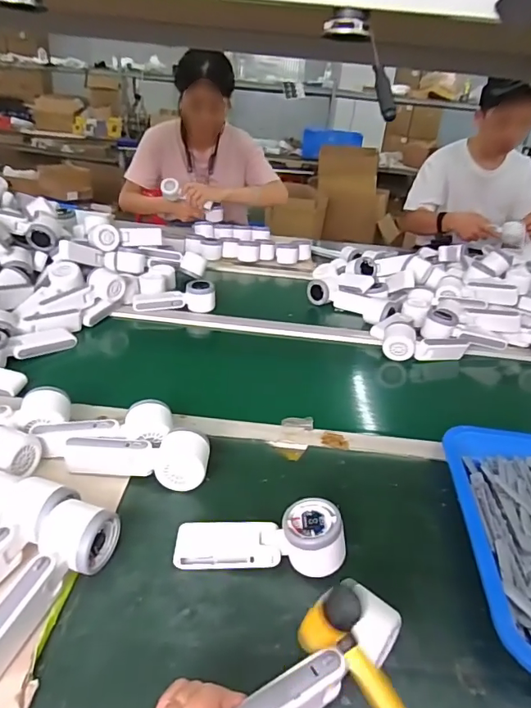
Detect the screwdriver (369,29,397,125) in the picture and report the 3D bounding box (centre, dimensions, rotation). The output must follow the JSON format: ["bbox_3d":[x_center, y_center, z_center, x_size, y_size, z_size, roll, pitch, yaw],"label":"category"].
[{"bbox_3d":[0.110,-0.267,0.455,0.014,0.095,0.011,-6,-9,-20],"label":"screwdriver"}]

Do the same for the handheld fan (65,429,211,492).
[{"bbox_3d":[-0.150,0.122,0.570,0.165,0.054,0.059,9,28,8],"label":"handheld fan"}]

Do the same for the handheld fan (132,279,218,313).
[{"bbox_3d":[-0.187,-0.119,0.980,0.165,0.049,0.056,-4,30,-17],"label":"handheld fan"}]

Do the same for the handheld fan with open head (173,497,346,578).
[{"bbox_3d":[-0.005,0.189,0.480,0.165,0.047,0.051,-6,28,4],"label":"handheld fan with open head"}]

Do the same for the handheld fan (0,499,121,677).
[{"bbox_3d":[-0.197,0.199,0.409,0.071,0.054,0.162,10,29,10],"label":"handheld fan"}]

